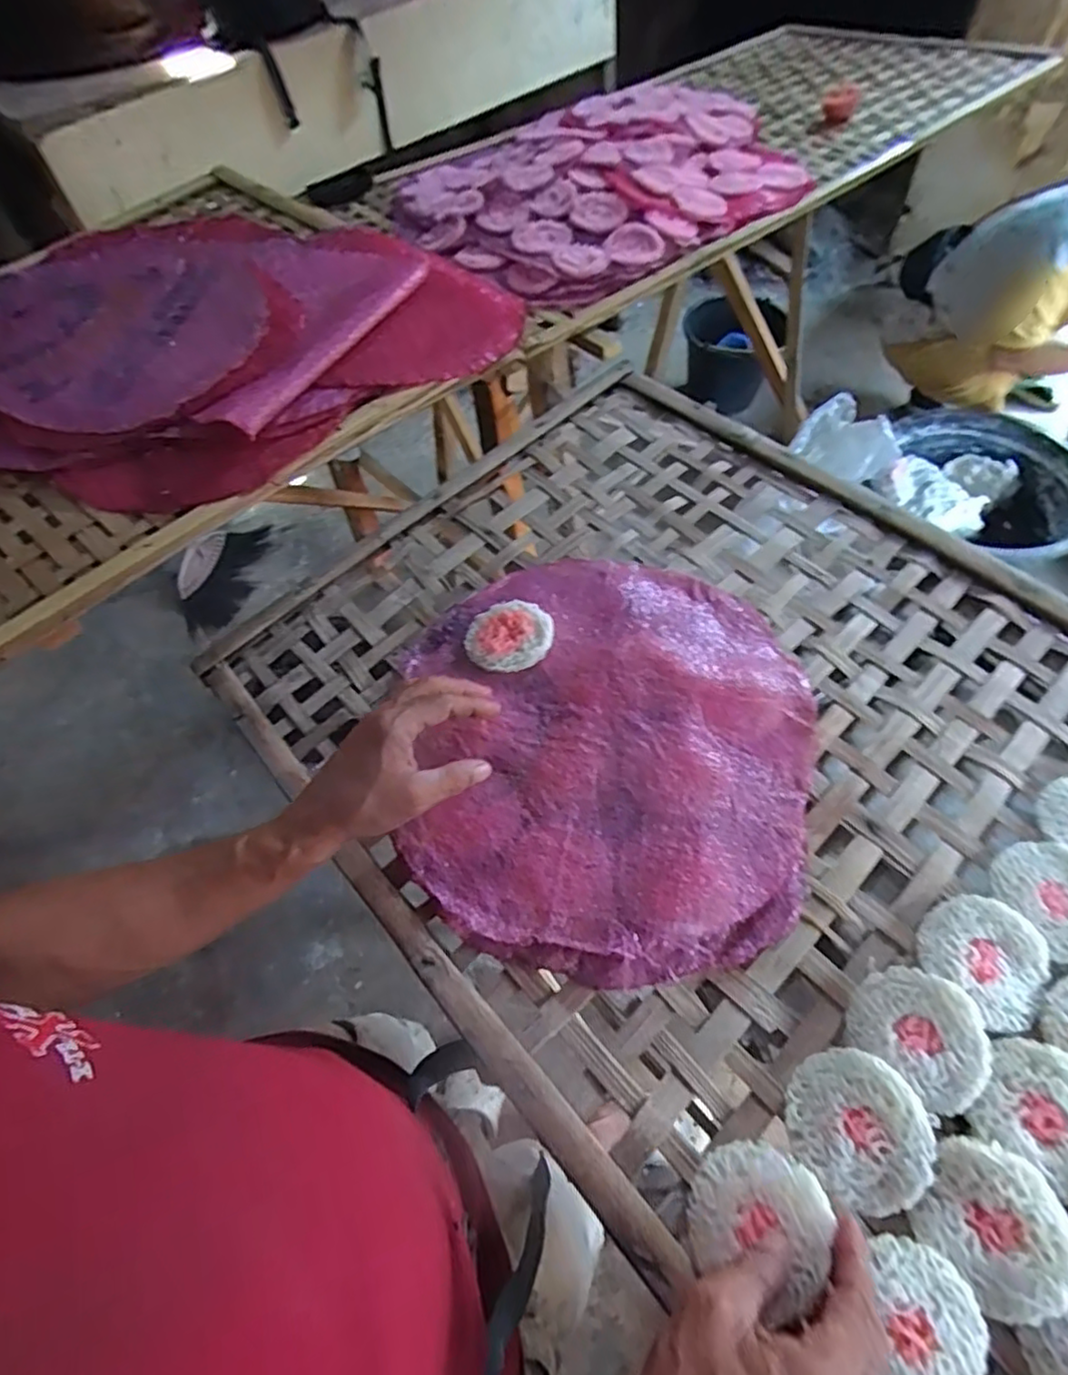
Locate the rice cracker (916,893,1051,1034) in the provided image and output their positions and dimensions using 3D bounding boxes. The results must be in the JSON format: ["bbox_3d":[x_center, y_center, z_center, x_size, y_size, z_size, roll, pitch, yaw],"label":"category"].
[{"bbox_3d":[0.296,0.174,0.418,0.073,0.008,0.071,-34,61,-15],"label":"rice cracker"}]

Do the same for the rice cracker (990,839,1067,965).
[{"bbox_3d":[0.359,0.143,0.439,0.074,0.019,0.075,-3,63,5],"label":"rice cracker"}]

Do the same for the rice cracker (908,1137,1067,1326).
[{"bbox_3d":[0.253,0.292,0.348,0.072,0.010,0.070,-3,63,5],"label":"rice cracker"}]

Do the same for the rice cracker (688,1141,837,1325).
[{"bbox_3d":[0.125,0.292,0.355,0.071,0.007,0.069,3,40,38],"label":"rice cracker"}]

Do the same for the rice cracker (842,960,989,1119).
[{"bbox_3d":[0.242,0.215,0.401,0.071,0.020,0.072,39,73,22],"label":"rice cracker"}]

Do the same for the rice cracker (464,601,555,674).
[{"bbox_3d":[-0.023,-0.047,0.581,0.078,0.016,0.075,-3,63,5],"label":"rice cracker"}]

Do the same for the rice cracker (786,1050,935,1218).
[{"bbox_3d":[0.191,0.260,0.377,0.074,0.016,0.078,-5,62,4],"label":"rice cracker"}]

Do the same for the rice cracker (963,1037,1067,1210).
[{"bbox_3d":[0.299,0.247,0.369,0.071,0.004,0.070,37,72,22],"label":"rice cracker"}]

